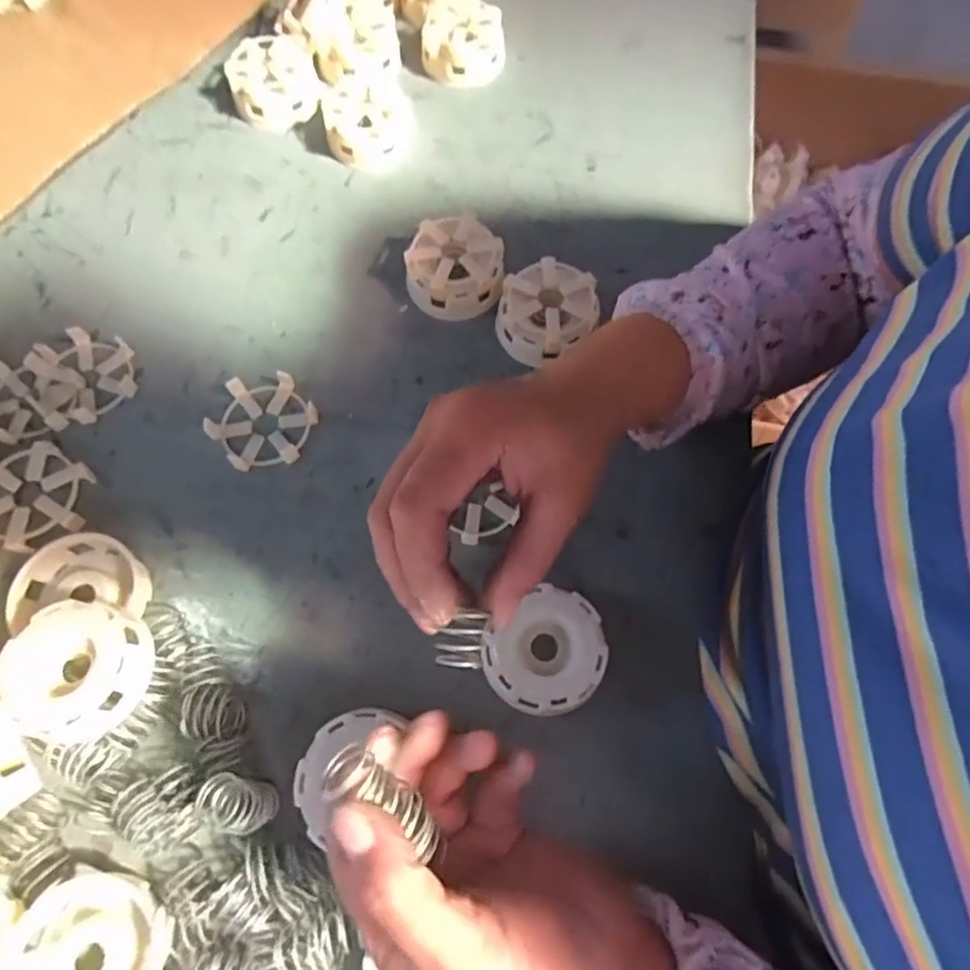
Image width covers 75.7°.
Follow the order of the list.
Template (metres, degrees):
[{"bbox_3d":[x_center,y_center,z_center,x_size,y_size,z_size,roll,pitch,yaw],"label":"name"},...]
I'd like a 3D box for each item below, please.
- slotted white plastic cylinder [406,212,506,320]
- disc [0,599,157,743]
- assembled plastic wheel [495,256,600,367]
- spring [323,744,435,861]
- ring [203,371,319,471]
[{"bbox_3d":[-0.020,-0.147,0.423,0.063,0.030,0.060,1,69,0],"label":"slotted white plastic cylinder"},{"bbox_3d":[-0.201,0.090,0.307,0.067,0.012,0.063,14,67,3],"label":"disc"},{"bbox_3d":[0.040,-0.112,0.407,0.062,0.032,0.061,0,69,-1],"label":"assembled plastic wheel"},{"bbox_3d":[-0.038,0.118,0.235,0.047,0.015,0.018,31,71,4],"label":"spring"},{"bbox_3d":[-0.139,-0.040,0.390,0.059,0.011,0.065,16,69,5],"label":"ring"}]

